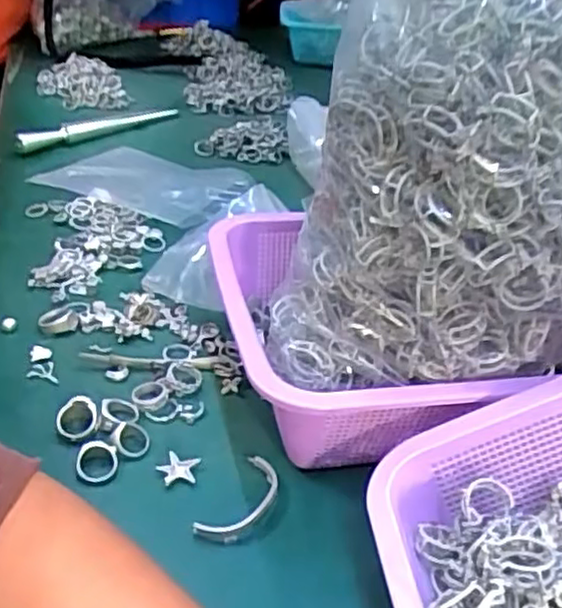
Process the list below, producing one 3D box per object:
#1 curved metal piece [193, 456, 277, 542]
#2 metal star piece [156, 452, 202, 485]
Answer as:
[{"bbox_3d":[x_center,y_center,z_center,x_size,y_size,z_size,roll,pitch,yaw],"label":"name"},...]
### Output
[{"bbox_3d":[-0.021,0.109,0.401,0.025,0.006,0.063,19,36,22],"label":"curved metal piece"},{"bbox_3d":[-0.061,0.097,0.422,0.023,0.006,0.020,9,33,7],"label":"metal star piece"}]

